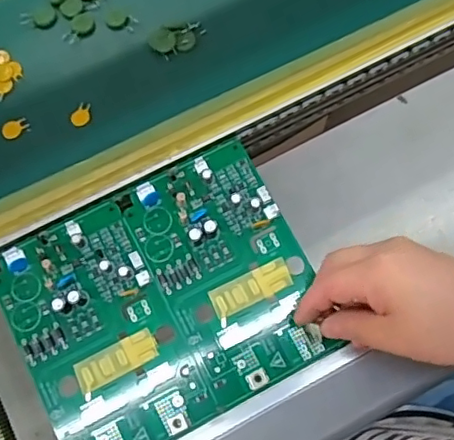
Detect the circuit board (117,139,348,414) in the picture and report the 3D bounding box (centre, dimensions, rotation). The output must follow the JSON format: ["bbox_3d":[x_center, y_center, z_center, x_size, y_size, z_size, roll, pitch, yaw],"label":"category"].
[{"bbox_3d":[0.002,0.031,0.375,0.095,0.011,0.157,-27,78,-7],"label":"circuit board"}]

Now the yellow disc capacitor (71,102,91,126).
[{"bbox_3d":[-0.102,-0.074,0.397,0.012,0.004,0.018,30,78,7],"label":"yellow disc capacitor"}]

